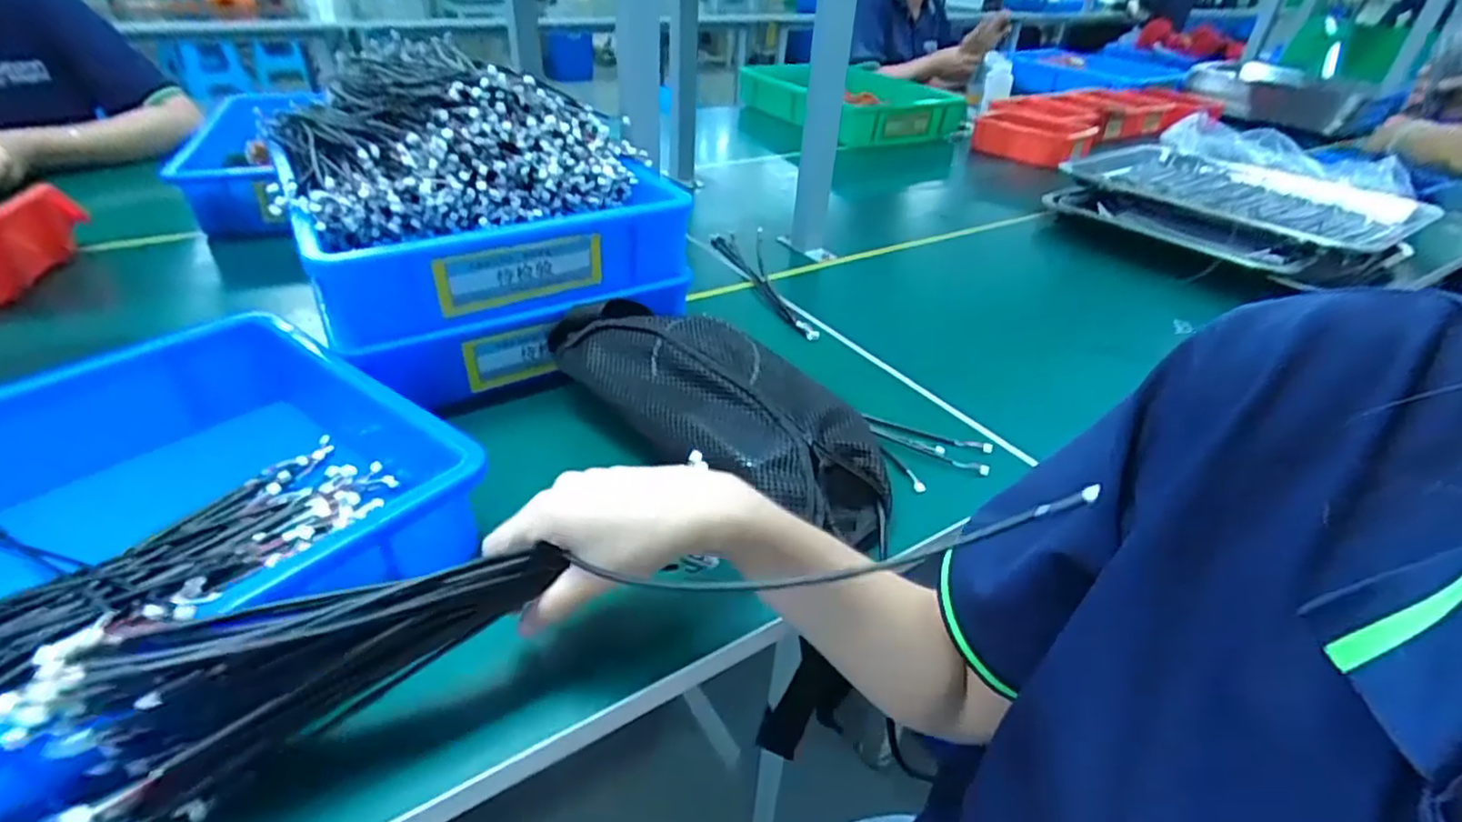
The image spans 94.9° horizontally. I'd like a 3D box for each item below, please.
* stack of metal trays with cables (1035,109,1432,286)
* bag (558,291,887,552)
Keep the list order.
[{"bbox_3d":[0.766,-0.325,0.988,0.581,0.076,0.392,-23,43,-33],"label":"stack of metal trays with cables"},{"bbox_3d":[-0.006,-0.008,0.501,0.284,0.074,0.145,31,43,33],"label":"bag"}]

